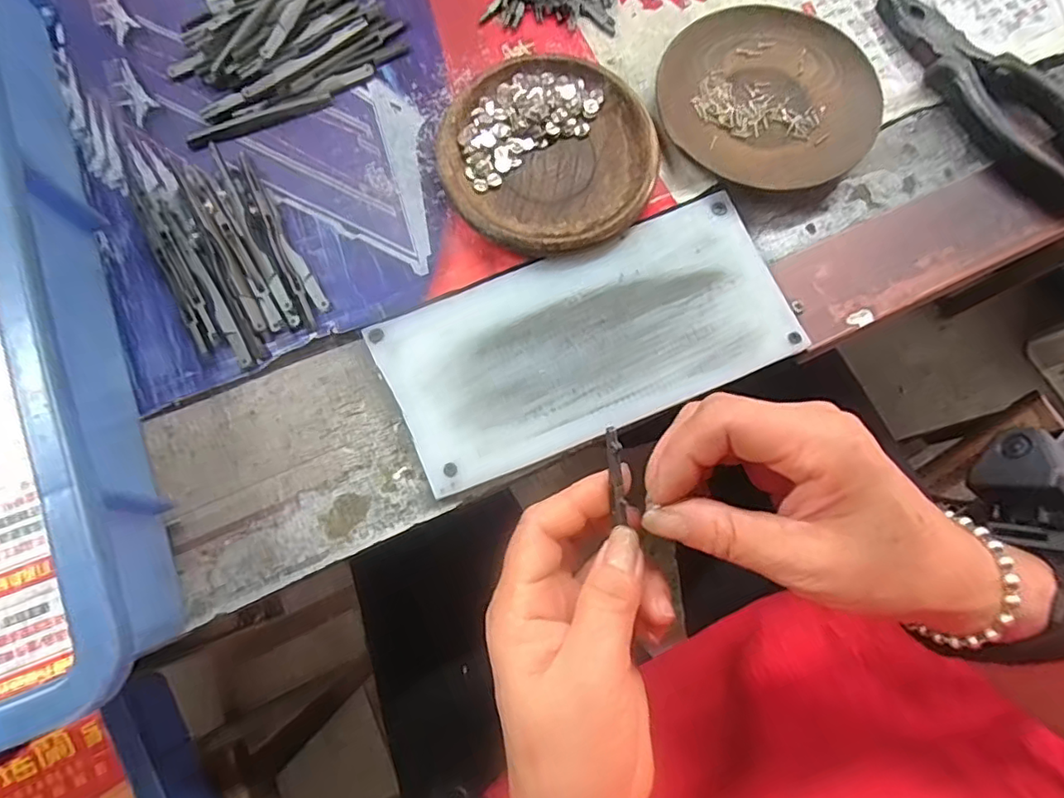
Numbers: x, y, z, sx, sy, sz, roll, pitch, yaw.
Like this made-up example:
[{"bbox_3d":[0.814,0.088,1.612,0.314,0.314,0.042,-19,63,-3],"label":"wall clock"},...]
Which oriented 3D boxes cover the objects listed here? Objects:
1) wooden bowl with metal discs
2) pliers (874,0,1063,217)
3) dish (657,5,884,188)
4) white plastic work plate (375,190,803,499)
[{"bbox_3d":[0.009,-0.127,0.309,0.109,0.014,0.111,0,76,-1],"label":"wooden bowl with metal discs"},{"bbox_3d":[0.256,-0.166,0.322,0.046,0.017,0.165,-31,78,-8],"label":"pliers"},{"bbox_3d":[0.127,-0.165,0.323,0.114,0.016,0.110,0,76,-1],"label":"dish"},{"bbox_3d":[0.028,-0.030,0.292,0.195,0.008,0.092,-22,77,-6],"label":"white plastic work plate"}]

